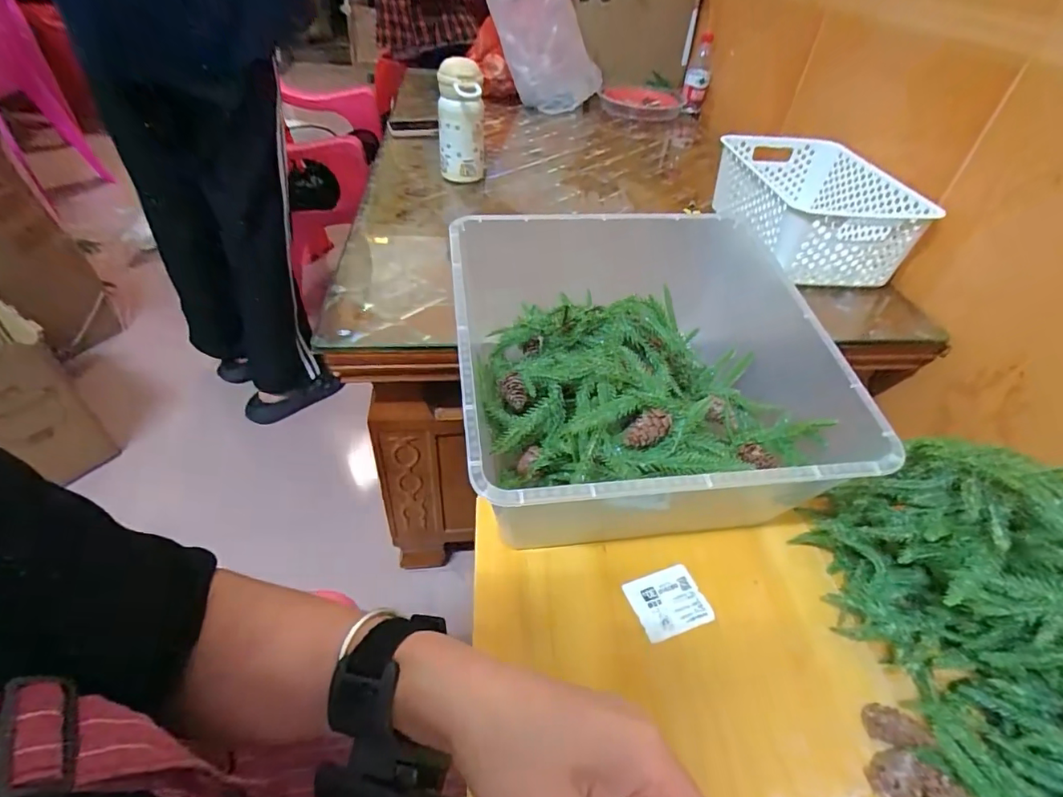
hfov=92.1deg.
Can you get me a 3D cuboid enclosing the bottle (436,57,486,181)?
[{"bbox_3d":[-0.120,-0.450,0.873,0.076,0.209,0.057,-3,44,-9],"label":"bottle"}]

